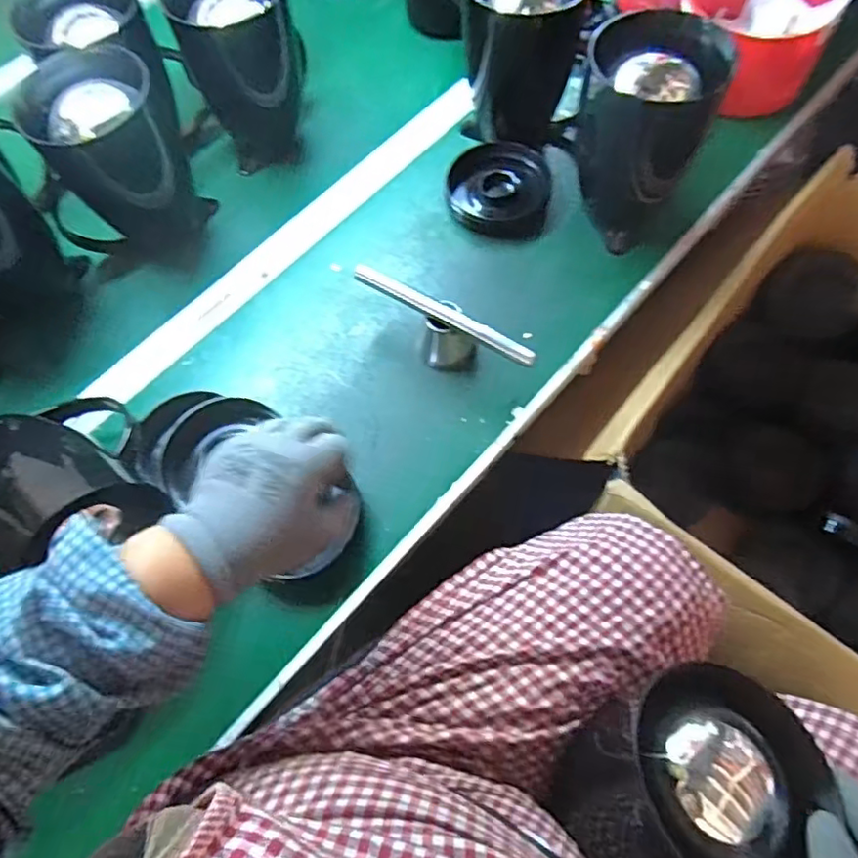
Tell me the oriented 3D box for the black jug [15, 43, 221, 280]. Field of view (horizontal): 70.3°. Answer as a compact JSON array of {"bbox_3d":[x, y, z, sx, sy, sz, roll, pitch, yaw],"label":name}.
[{"bbox_3d":[-0.334,-0.269,0.669,0.119,0.215,0.127,17,68,9],"label":"black jug"}]

